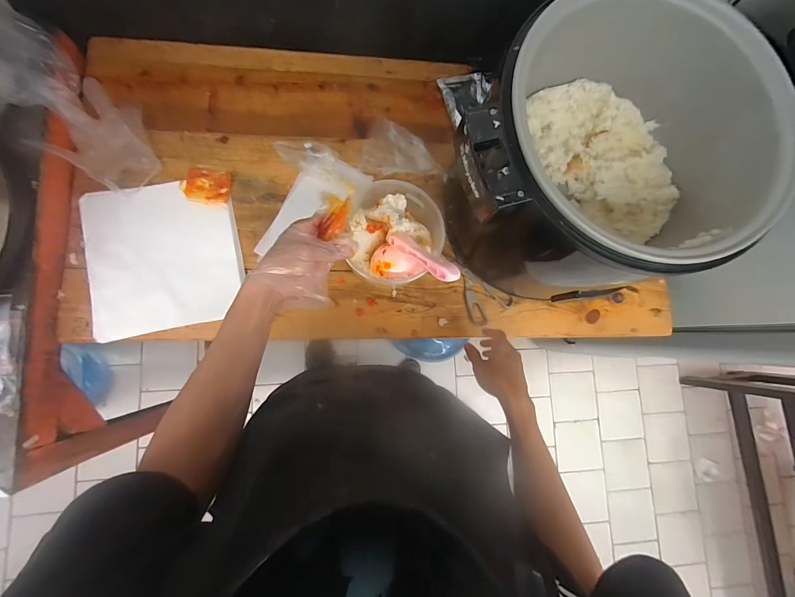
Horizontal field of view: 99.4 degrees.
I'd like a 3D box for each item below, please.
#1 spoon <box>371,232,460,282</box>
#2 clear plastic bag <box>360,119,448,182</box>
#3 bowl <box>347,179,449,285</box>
[{"bbox_3d":[0.035,-0.060,0.549,0.051,0.172,0.079,33,78,-41],"label":"spoon"},{"bbox_3d":[0.017,-0.301,0.690,0.170,0.035,0.099,6,82,-5],"label":"clear plastic bag"},{"bbox_3d":[-0.015,-0.119,0.612,0.179,0.092,0.167,1,83,-6],"label":"bowl"}]

